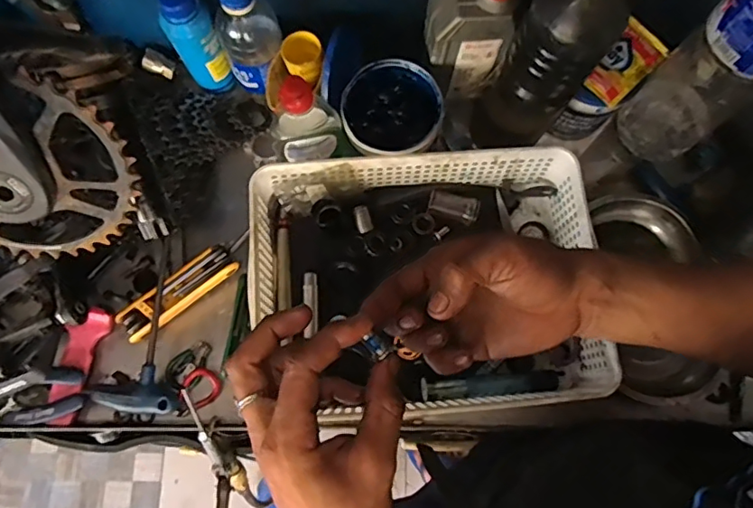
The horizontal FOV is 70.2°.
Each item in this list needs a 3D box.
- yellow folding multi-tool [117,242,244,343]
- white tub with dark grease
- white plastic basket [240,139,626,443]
[{"bbox_3d":[-0.205,0.039,0.555,0.128,0.020,0.036,-36,79,-9],"label":"yellow folding multi-tool"},{"bbox_3d":[0.014,-0.140,0.577,0.098,0.085,0.101,0,75,-1],"label":"white tub with dark grease"},{"bbox_3d":[0.046,0.015,0.547,0.342,0.078,0.258,2,75,0],"label":"white plastic basket"}]

